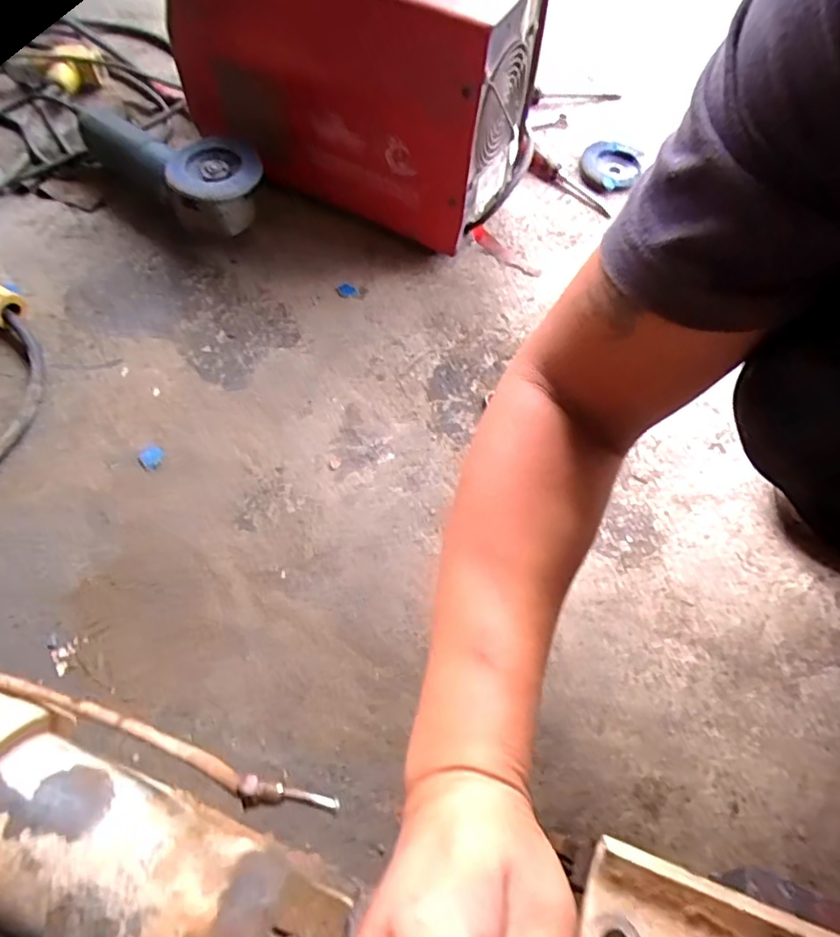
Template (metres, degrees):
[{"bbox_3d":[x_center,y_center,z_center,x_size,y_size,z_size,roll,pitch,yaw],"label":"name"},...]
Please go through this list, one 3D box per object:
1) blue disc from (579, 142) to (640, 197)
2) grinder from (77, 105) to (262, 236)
[{"bbox_3d":[0.249,-0.399,0.782,0.074,0.021,0.096,18,61,6],"label":"blue disc"},{"bbox_3d":[-0.291,-0.347,0.686,0.285,0.079,0.093,31,62,27],"label":"grinder"}]

